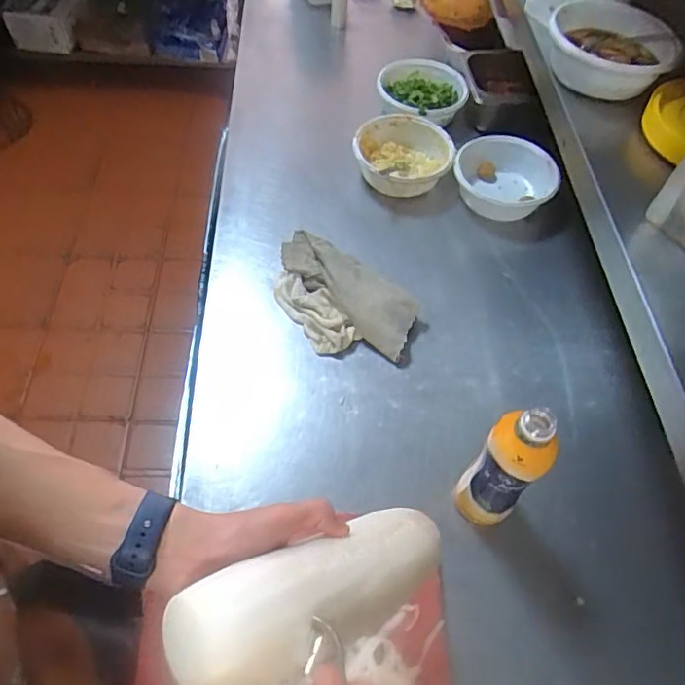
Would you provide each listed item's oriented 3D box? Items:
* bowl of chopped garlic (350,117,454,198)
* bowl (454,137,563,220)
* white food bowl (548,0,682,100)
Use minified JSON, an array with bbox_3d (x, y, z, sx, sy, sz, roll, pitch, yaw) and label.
[{"bbox_3d":[0.103,-0.315,0.971,0.160,0.071,0.161,2,56,-3],"label":"bowl of chopped garlic"},{"bbox_3d":[0.279,-0.278,0.970,0.169,0.076,0.169,2,56,-3],"label":"bowl"},{"bbox_3d":[0.367,-0.412,0.780,0.160,0.062,0.167,2,56,-3],"label":"white food bowl"}]

